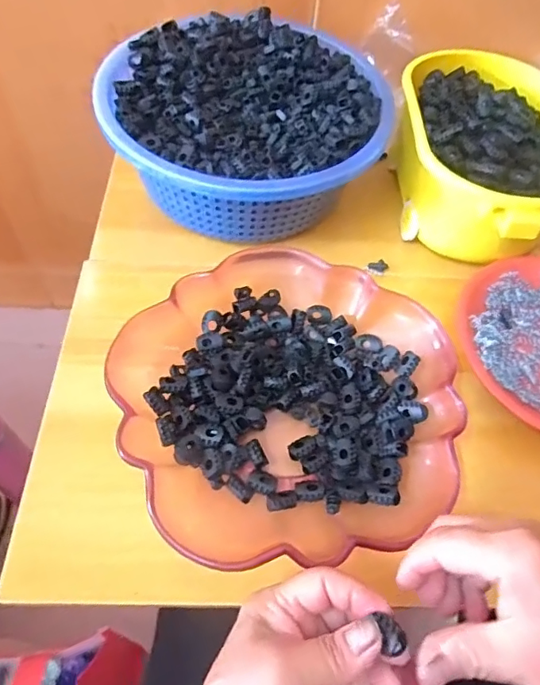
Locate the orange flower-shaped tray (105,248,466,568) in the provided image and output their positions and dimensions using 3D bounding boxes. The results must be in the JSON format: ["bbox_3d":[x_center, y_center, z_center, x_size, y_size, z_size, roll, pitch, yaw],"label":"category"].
[{"bbox_3d":[0.016,0.039,0.392,0.241,0.059,0.239,-10,59,-11],"label":"orange flower-shaped tray"}]

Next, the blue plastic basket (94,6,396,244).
[{"bbox_3d":[-0.024,-0.222,0.521,0.265,0.092,0.254,-3,58,-7],"label":"blue plastic basket"}]

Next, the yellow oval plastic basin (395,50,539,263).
[{"bbox_3d":[0.216,-0.191,0.531,0.163,0.089,0.253,3,57,-3],"label":"yellow oval plastic basin"}]

